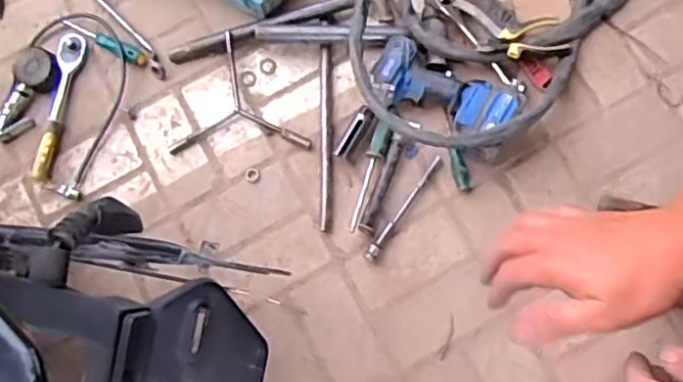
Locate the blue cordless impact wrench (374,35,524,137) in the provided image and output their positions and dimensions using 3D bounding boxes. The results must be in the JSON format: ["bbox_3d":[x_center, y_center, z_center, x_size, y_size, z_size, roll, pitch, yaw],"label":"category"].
[{"bbox_3d":[0.156,-0.150,1.016,0.227,0.091,0.105,29,79,8],"label":"blue cordless impact wrench"}]

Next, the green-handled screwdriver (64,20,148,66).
[{"bbox_3d":[-0.405,-0.253,1.091,0.168,0.021,0.023,25,79,7],"label":"green-handled screwdriver"}]

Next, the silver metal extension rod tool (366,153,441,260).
[{"bbox_3d":[0.101,0.028,1.016,0.017,0.014,0.201,36,80,9],"label":"silver metal extension rod tool"}]

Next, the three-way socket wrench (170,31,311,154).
[{"bbox_3d":[-0.146,-0.122,1.055,0.206,0.043,0.215,24,79,7],"label":"three-way socket wrench"}]

